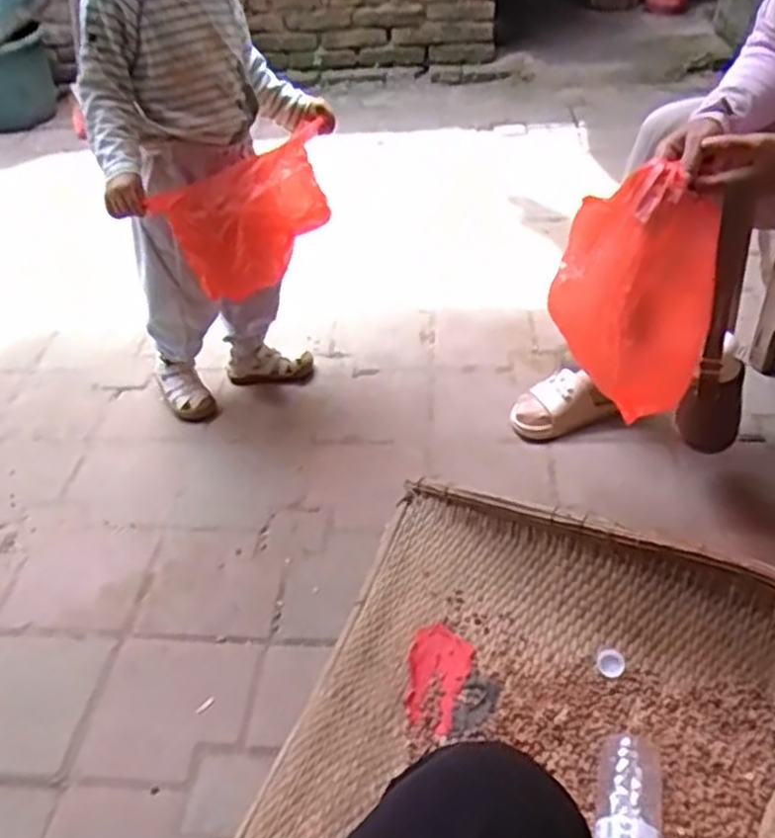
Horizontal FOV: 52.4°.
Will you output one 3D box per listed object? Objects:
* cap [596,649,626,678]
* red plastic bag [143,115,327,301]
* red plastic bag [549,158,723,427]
[{"bbox_3d":[0.272,0.299,0.960,0.033,0.009,0.033,-3,39,2],"label":"cap"},{"bbox_3d":[-0.213,-0.301,1.243,0.309,0.213,0.084,-30,47,-25],"label":"red plastic bag"},{"bbox_3d":[0.297,-0.150,0.959,0.185,0.262,0.139,10,44,18],"label":"red plastic bag"}]

